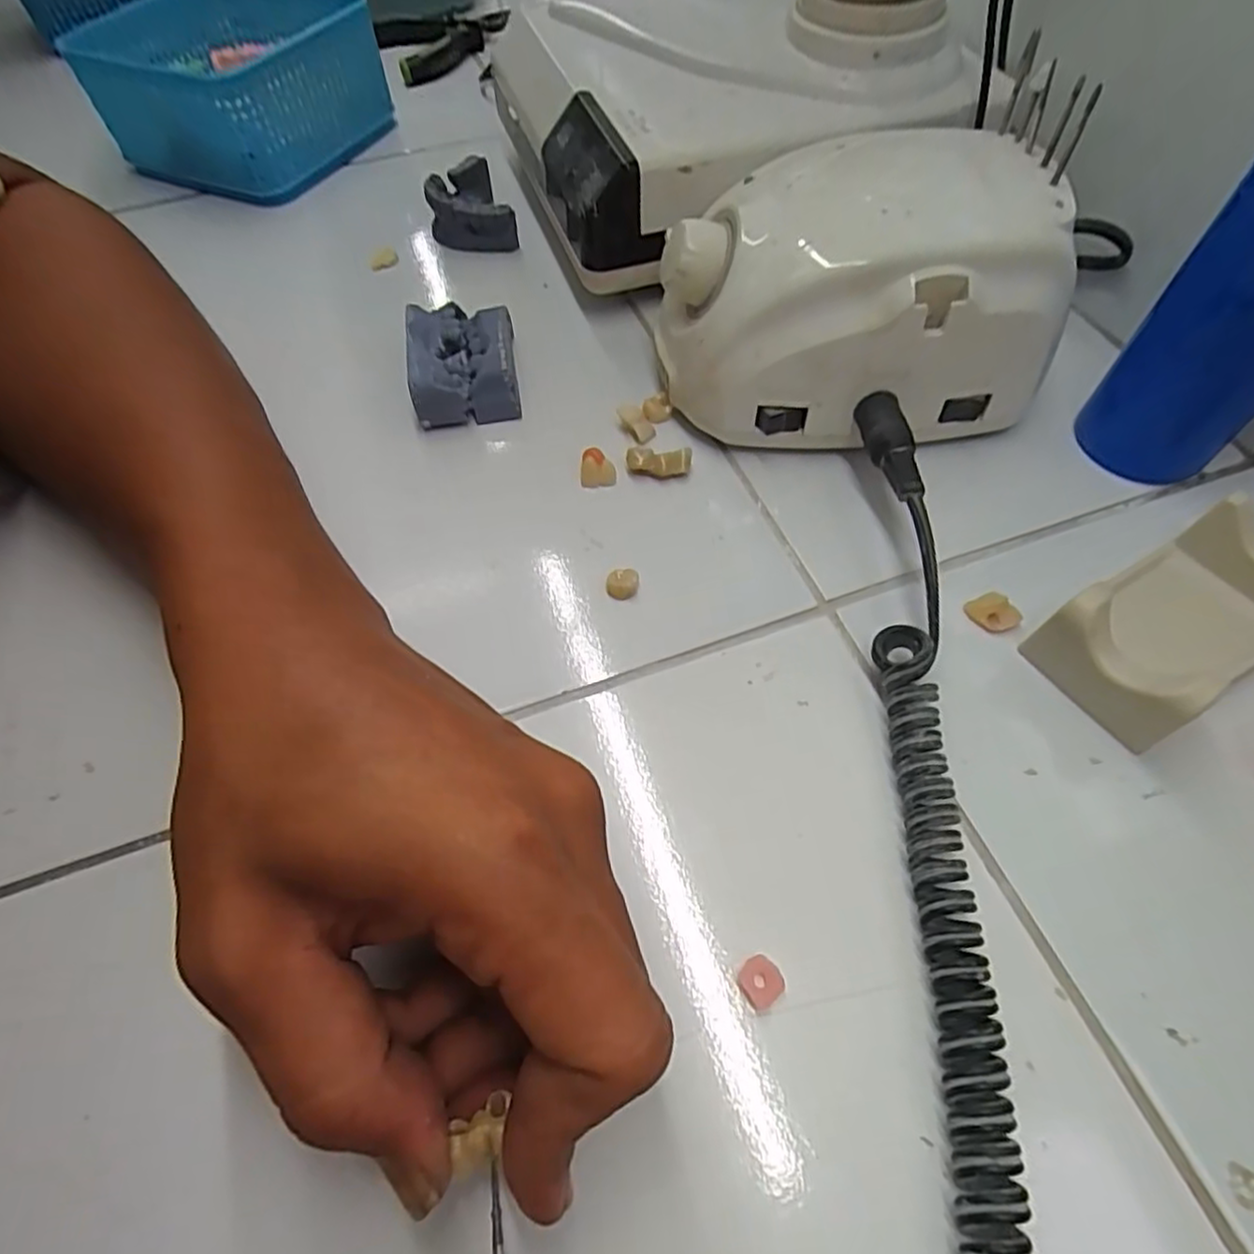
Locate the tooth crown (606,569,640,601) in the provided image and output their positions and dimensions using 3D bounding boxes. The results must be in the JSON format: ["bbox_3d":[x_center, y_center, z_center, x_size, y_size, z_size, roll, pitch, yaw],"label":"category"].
[{"bbox_3d":[-0.001,-0.015,0.243,0.012,0.008,0.008,-21,60,-11],"label":"tooth crown"}]

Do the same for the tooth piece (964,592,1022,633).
[{"bbox_3d":[0.127,-0.004,0.235,0.012,0.009,0.016,-38,65,-20],"label":"tooth piece"}]

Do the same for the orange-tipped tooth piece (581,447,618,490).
[{"bbox_3d":[-0.012,-0.065,0.271,0.014,0.011,0.010,-5,58,-2],"label":"orange-tipped tooth piece"}]

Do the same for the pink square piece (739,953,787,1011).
[{"bbox_3d":[0.035,0.094,0.178,0.011,0.005,0.011,-31,62,-16],"label":"pink square piece"}]

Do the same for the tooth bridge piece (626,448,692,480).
[{"bbox_3d":[0.013,-0.067,0.271,0.025,0.010,0.008,3,59,3],"label":"tooth bridge piece"}]

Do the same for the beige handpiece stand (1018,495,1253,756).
[{"bbox_3d":[0.172,0.000,0.212,0.089,0.035,0.045,-29,62,-15],"label":"beige handpiece stand"}]

